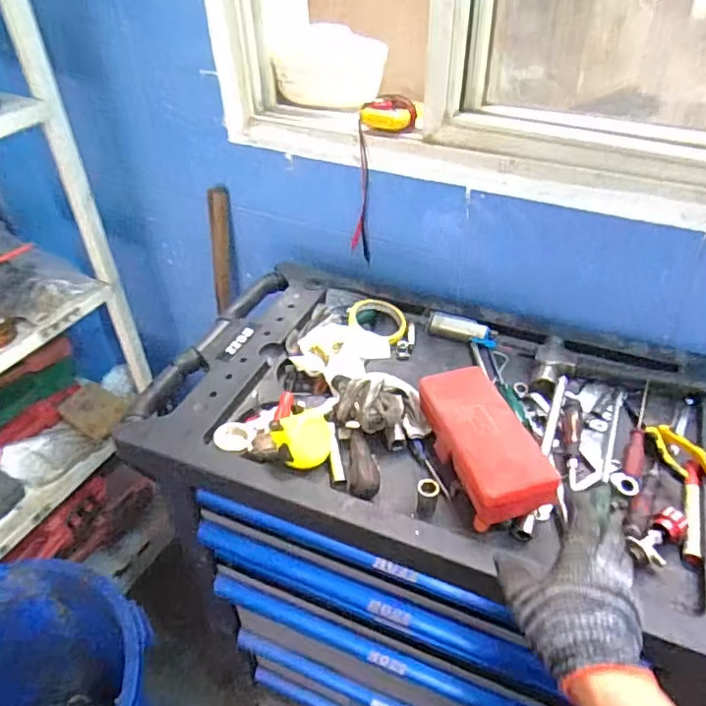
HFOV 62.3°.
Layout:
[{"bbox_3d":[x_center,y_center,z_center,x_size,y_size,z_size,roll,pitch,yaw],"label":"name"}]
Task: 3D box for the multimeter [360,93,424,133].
[{"bbox_3d":[0.065,-0.390,0.954,0.099,0.038,0.079,11,42,15],"label":"multimeter"}]

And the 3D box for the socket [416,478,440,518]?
[{"bbox_3d":[0.088,0.169,0.687,0.024,0.040,0.026,-1,40,1],"label":"socket"}]

